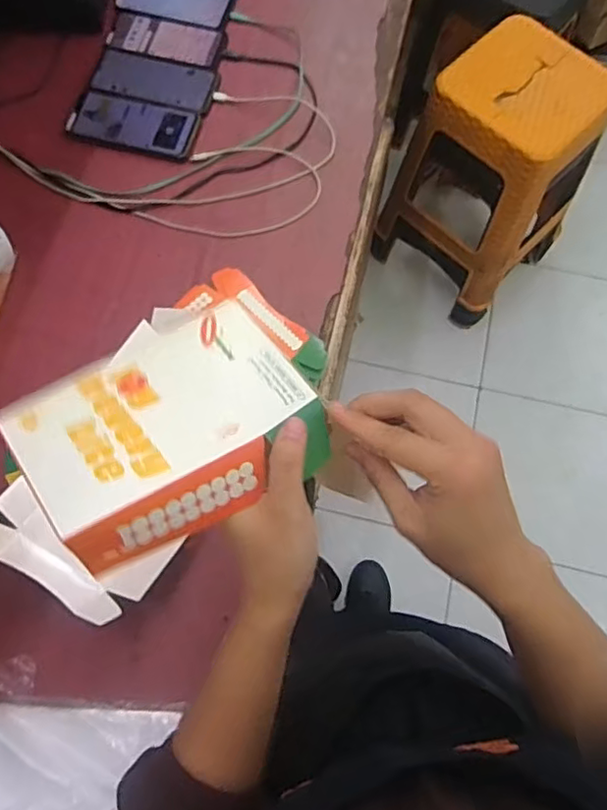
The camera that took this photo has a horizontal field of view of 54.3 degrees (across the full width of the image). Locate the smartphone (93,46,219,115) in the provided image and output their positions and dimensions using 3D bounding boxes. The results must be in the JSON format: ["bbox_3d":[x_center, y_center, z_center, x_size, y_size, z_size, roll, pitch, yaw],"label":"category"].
[{"bbox_3d":[-0.203,-0.446,0.812,0.170,0.008,0.085,14,71,4],"label":"smartphone"}]

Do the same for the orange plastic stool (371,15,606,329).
[{"bbox_3d":[0.424,-0.503,1.386,0.341,0.581,0.313,42,76,13],"label":"orange plastic stool"}]

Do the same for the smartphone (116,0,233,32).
[{"bbox_3d":[-0.189,-0.588,0.867,0.161,0.004,0.084,14,71,4],"label":"smartphone"}]

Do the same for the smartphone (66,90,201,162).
[{"bbox_3d":[-0.225,-0.375,0.791,0.163,0.013,0.076,11,71,3],"label":"smartphone"}]

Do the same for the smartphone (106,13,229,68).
[{"bbox_3d":[-0.198,-0.520,0.848,0.173,0.005,0.071,13,71,4],"label":"smartphone"}]

